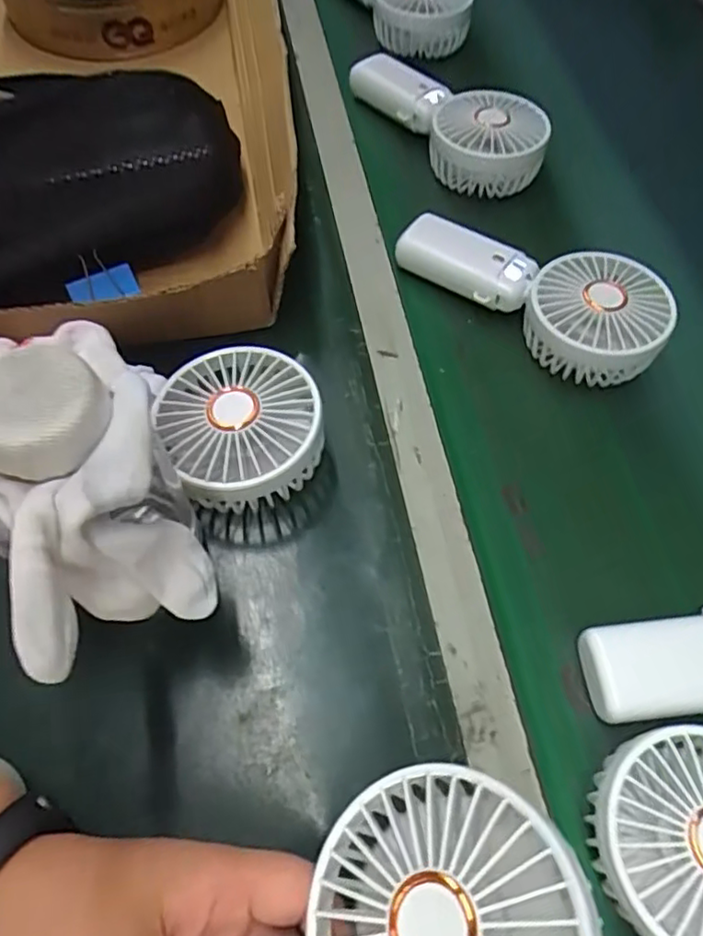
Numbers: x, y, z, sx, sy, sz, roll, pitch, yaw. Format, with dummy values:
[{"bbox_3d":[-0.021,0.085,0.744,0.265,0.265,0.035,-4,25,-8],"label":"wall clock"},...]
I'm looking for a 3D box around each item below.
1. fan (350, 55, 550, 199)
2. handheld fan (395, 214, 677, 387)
[{"bbox_3d":[0.070,-0.279,0.515,0.180,0.046,0.072,36,62,14],"label":"fan"},{"bbox_3d":[0.121,-0.124,0.431,0.189,0.044,0.090,37,67,16],"label":"handheld fan"}]

